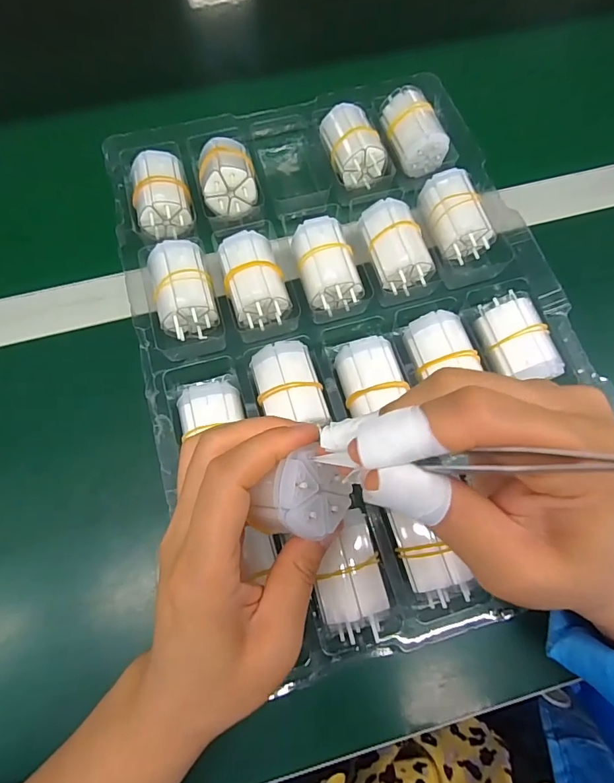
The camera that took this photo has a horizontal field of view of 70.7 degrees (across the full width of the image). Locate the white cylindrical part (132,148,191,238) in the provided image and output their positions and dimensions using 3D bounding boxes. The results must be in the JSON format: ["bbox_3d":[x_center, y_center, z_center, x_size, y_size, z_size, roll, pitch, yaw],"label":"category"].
[{"bbox_3d":[-0.111,-0.152,0.329,0.039,0.031,0.060,-11,72,-3],"label":"white cylindrical part"}]

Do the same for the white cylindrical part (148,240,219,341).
[{"bbox_3d":[-0.085,-0.069,0.301,0.038,0.036,0.062,-15,72,-5],"label":"white cylindrical part"}]

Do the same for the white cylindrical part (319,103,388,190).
[{"bbox_3d":[0.036,-0.197,0.351,0.042,0.036,0.060,-14,72,-4],"label":"white cylindrical part"}]

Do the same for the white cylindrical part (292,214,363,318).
[{"bbox_3d":[0.014,-0.089,0.306,0.040,0.031,0.062,-14,72,-4],"label":"white cylindrical part"}]

